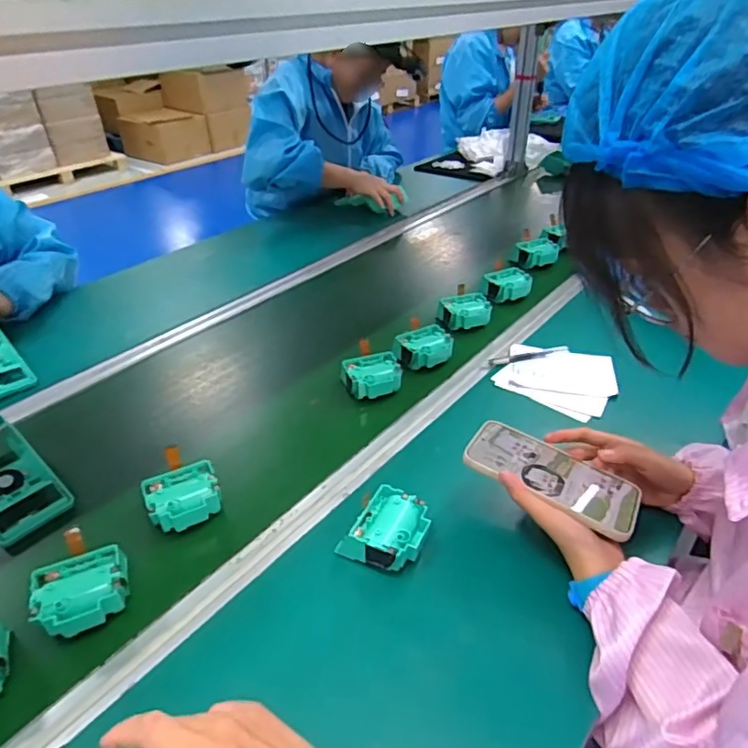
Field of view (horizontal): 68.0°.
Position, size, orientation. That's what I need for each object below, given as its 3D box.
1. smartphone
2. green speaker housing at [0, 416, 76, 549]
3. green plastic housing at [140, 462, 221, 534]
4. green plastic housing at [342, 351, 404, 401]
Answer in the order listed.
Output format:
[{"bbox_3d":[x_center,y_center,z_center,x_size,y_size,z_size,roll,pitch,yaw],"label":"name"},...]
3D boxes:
[{"bbox_3d":[0.176,0.101,0.554,0.165,0.017,0.085,24,36,18],"label":"smartphone"},{"bbox_3d":[-0.442,0.119,0.649,0.198,0.049,0.094,26,43,33],"label":"green speaker housing"},{"bbox_3d":[-0.207,0.132,0.604,0.074,0.026,0.069,-16,38,-20],"label":"green plastic housing"},{"bbox_3d":[-0.003,0.005,0.790,0.082,0.036,0.069,-5,35,-6],"label":"green plastic housing"}]

